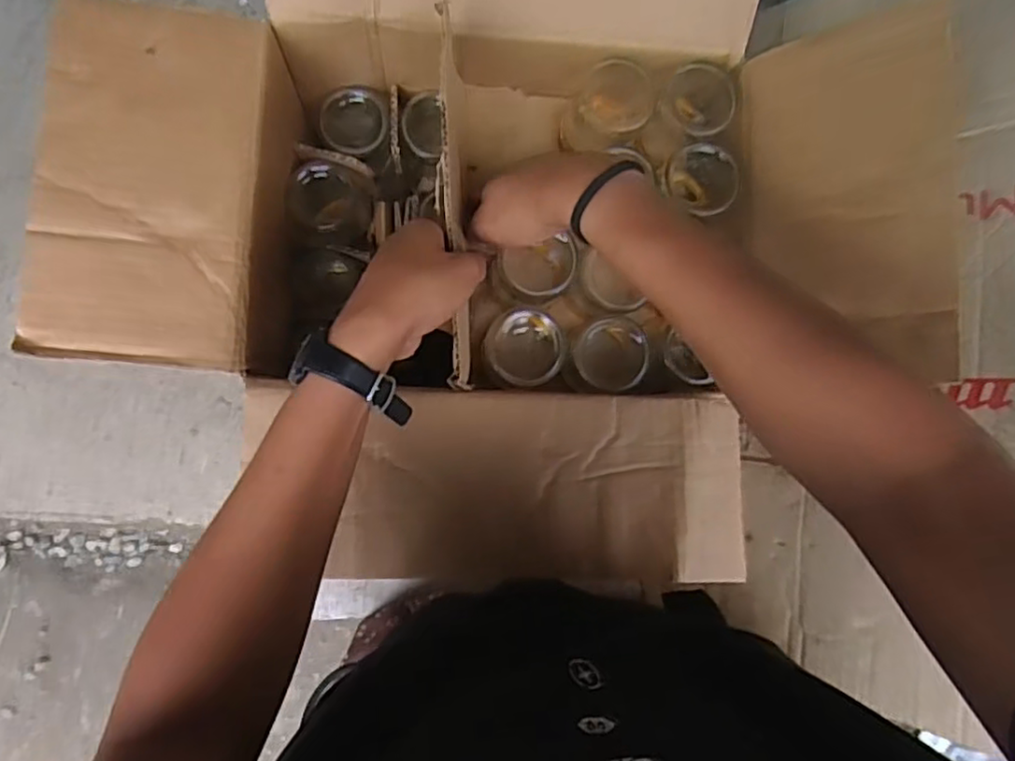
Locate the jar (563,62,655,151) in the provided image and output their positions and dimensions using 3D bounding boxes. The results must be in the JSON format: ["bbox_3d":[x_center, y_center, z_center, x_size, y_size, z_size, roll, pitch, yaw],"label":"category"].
[{"bbox_3d":[0.080,-0.214,0.520,0.056,0.056,0.057,1,85,-6],"label":"jar"}]

